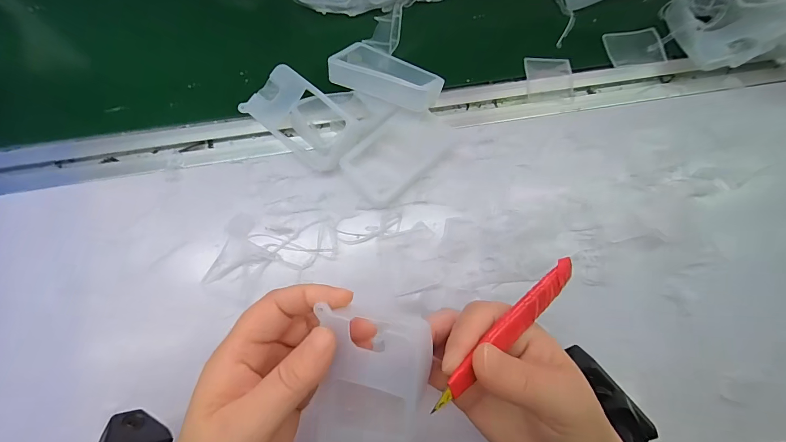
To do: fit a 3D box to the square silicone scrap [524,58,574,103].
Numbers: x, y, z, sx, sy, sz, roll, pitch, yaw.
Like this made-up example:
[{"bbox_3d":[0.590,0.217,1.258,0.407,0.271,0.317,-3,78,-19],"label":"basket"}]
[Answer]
[{"bbox_3d":[0.154,-0.141,0.339,0.045,0.005,0.052,1,78,-1],"label":"square silicone scrap"}]

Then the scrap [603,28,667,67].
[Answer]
[{"bbox_3d":[0.243,-0.176,0.346,0.054,0.004,0.041,-4,78,-2],"label":"scrap"}]

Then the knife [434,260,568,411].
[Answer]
[{"bbox_3d":[0.063,0.054,0.179,0.115,0.009,0.013,-33,73,-27],"label":"knife"}]

